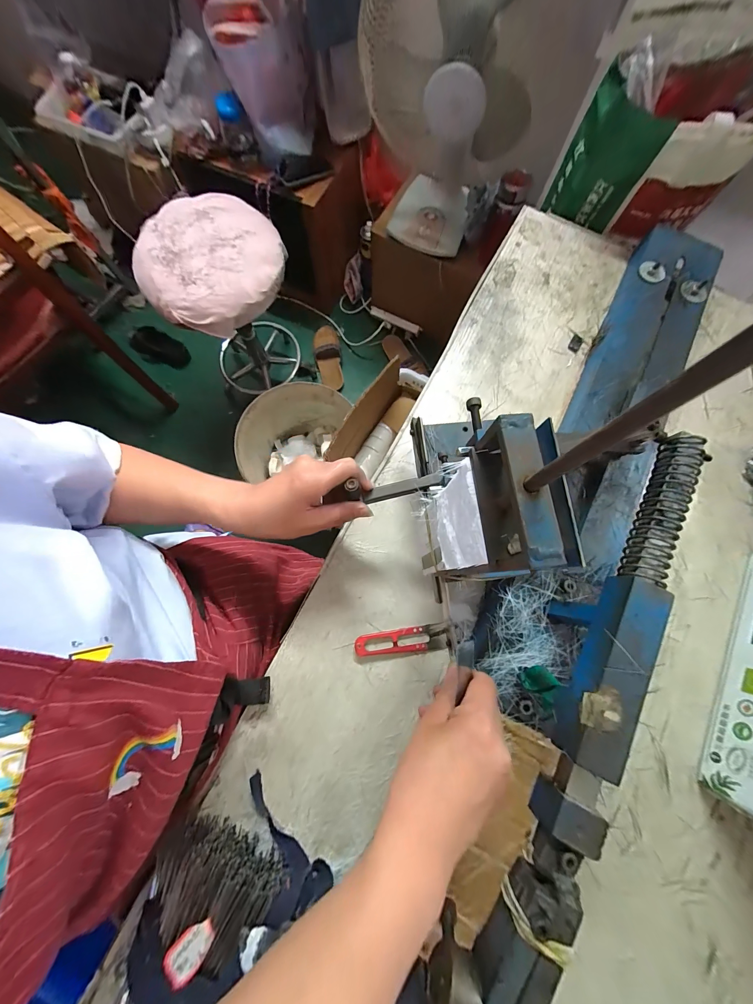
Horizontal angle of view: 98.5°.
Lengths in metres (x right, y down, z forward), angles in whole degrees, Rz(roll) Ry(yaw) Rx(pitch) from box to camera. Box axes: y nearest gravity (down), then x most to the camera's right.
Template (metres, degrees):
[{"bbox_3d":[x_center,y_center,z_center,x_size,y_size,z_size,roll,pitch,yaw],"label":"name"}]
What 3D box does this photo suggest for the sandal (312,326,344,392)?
[{"bbox_3d":[-0.181,-0.547,1.209,0.098,0.050,0.239,-9,78,-3],"label":"sandal"}]

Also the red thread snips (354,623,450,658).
[{"bbox_3d":[0.028,0.155,0.359,0.101,0.008,0.027,-7,77,-2],"label":"red thread snips"}]

